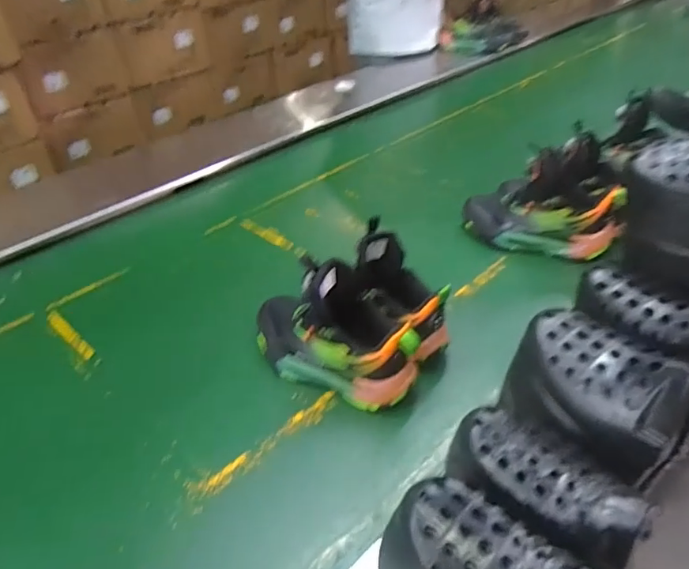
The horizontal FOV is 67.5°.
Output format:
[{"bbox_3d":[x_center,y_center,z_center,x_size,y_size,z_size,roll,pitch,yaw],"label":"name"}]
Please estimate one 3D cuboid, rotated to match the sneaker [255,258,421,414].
[{"bbox_3d":[-0.020,0.048,0.633,0.227,0.148,0.084,16,43,25],"label":"sneaker"}]

